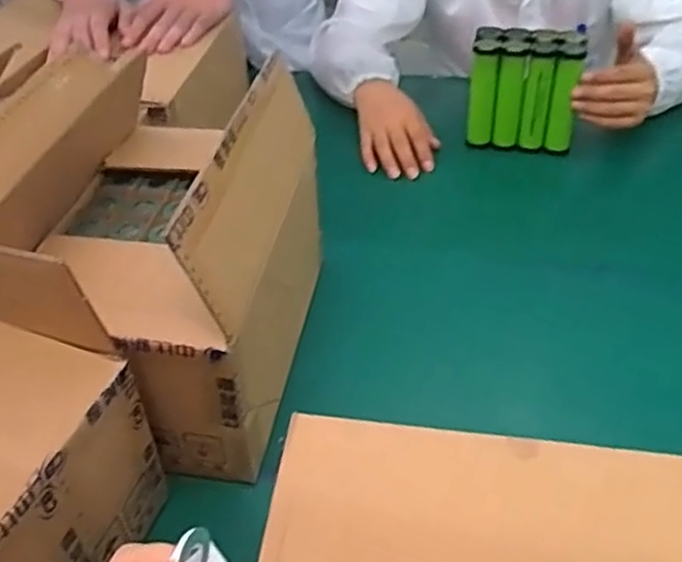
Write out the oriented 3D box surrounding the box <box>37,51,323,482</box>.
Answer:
[{"bbox_3d":[-0.138,-0.027,0.611,0.183,0.233,0.284,4,40,10],"label":"box"}]

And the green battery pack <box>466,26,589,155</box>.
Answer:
[{"bbox_3d":[0.240,-0.248,0.922,0.132,0.141,0.060,8,41,15],"label":"green battery pack"}]

